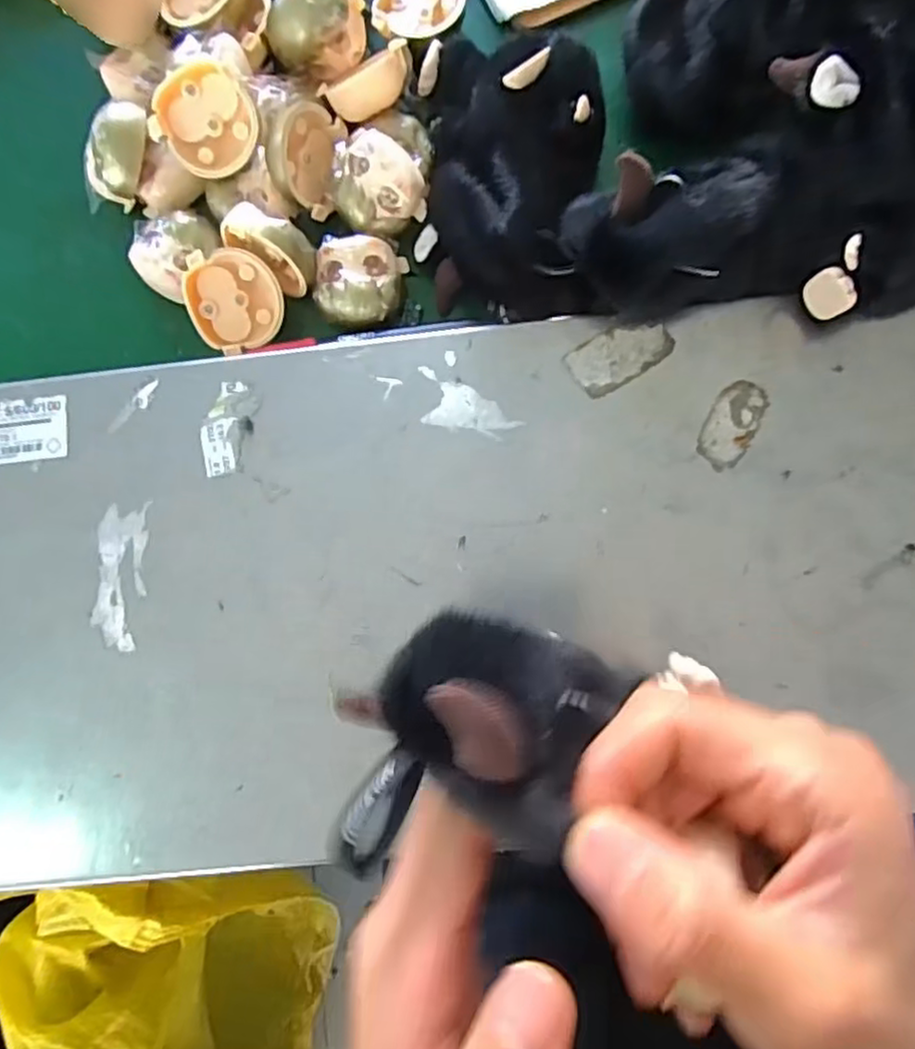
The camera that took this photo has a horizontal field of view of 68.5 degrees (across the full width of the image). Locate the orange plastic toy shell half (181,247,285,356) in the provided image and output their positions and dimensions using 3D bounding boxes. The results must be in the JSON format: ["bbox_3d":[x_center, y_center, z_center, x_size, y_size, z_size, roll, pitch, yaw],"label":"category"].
[{"bbox_3d":[-0.115,-0.116,0.347,0.048,0.014,0.048,-3,110,-9],"label":"orange plastic toy shell half"}]

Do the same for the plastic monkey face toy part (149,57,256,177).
[{"bbox_3d":[-0.125,-0.200,0.334,0.048,0.018,0.048,-4,118,-7],"label":"plastic monkey face toy part"}]

